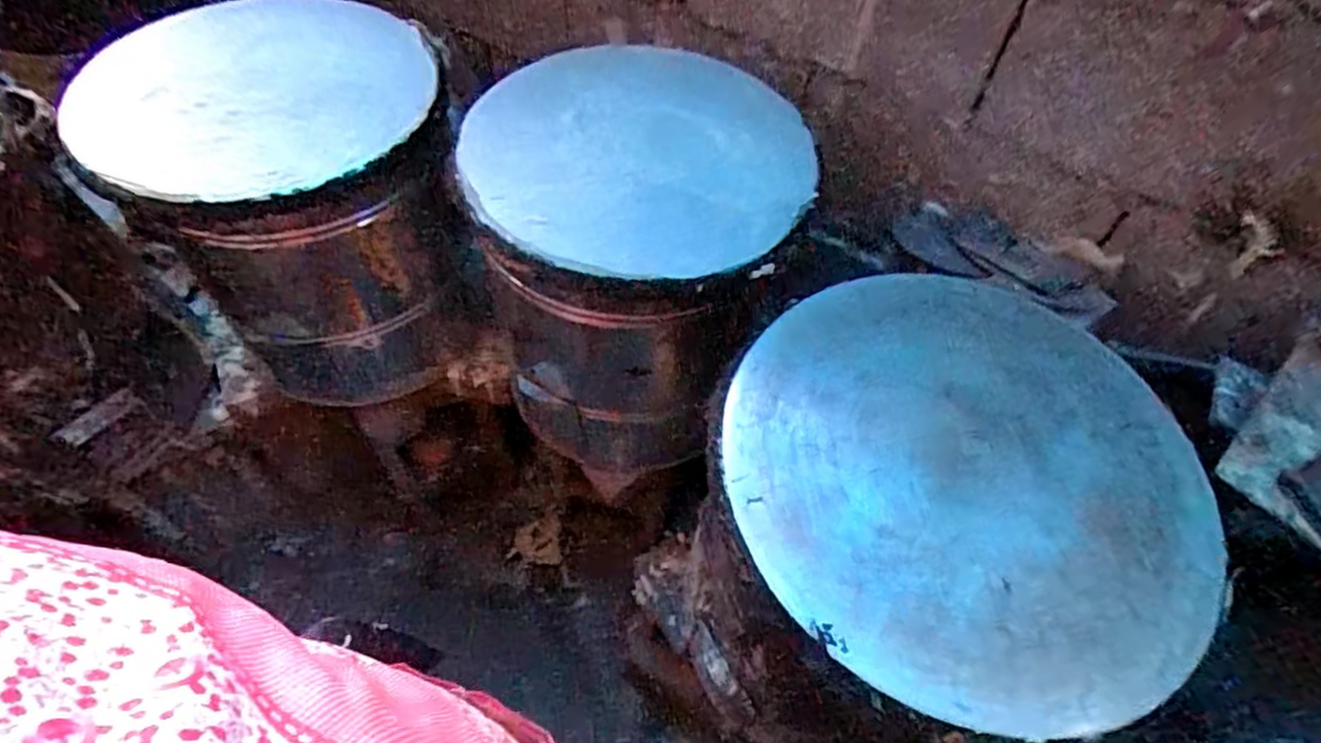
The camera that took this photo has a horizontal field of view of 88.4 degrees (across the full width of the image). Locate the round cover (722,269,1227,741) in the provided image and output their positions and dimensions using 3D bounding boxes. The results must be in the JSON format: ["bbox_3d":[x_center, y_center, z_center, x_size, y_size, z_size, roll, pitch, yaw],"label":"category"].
[{"bbox_3d":[0.242,0.068,0.529,0.368,0.028,0.350,3,56,-4],"label":"round cover"}]

